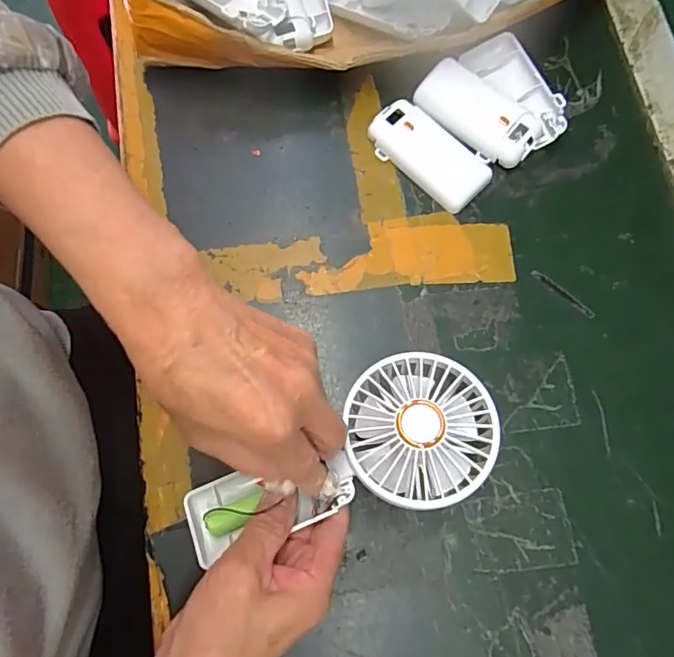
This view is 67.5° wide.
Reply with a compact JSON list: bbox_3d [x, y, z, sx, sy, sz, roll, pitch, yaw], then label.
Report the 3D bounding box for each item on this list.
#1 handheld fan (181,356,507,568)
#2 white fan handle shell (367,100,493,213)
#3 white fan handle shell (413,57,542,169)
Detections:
[{"bbox_3d":[0.000,0.077,0.293,0.187,0.026,0.081,-23,76,2],"label":"handheld fan"},{"bbox_3d":[0.068,-0.130,0.375,0.093,0.015,0.043,39,79,10],"label":"white fan handle shell"},{"bbox_3d":[0.105,-0.159,0.377,0.092,0.023,0.049,39,79,10],"label":"white fan handle shell"}]

